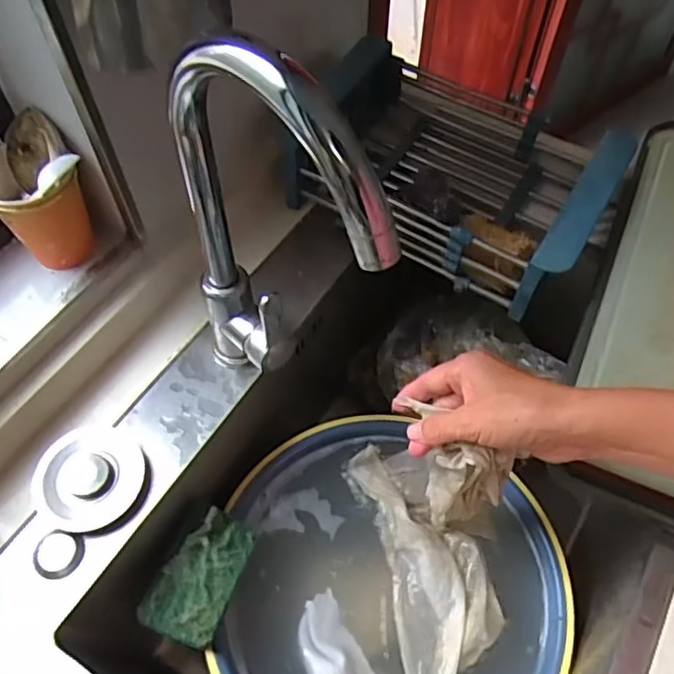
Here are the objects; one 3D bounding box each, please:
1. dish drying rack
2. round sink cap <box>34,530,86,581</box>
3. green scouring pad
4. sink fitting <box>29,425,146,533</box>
[{"bbox_3d":[0.126,-0.177,0.640,0.303,0.097,0.209,29,62,17],"label":"dish drying rack"},{"bbox_3d":[-0.217,0.168,0.471,0.036,0.007,0.033,0,57,0],"label":"round sink cap"},{"bbox_3d":[-0.117,0.205,0.528,0.063,0.009,0.108,30,56,-6],"label":"green scouring pad"},{"bbox_3d":[-0.202,0.114,0.499,0.084,0.017,0.086,13,58,8],"label":"sink fitting"}]

